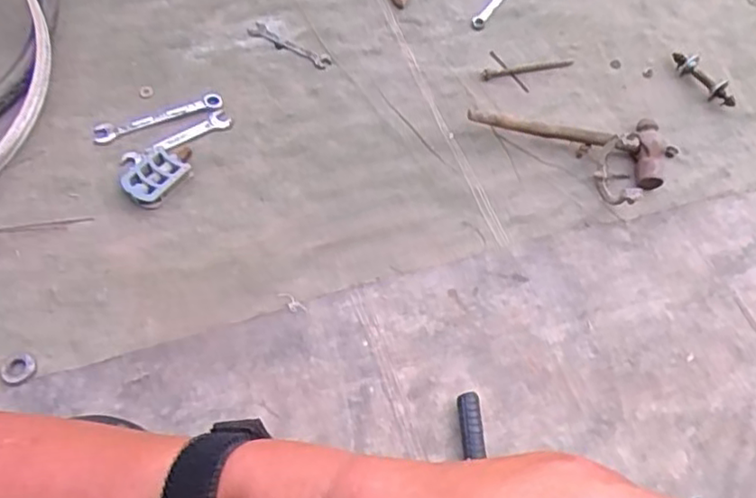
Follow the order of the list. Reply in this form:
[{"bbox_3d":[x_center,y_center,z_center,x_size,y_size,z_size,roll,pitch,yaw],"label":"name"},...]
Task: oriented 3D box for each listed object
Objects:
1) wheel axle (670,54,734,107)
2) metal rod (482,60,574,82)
[{"bbox_3d":[0.557,-0.290,1.111,0.042,0.033,0.132,-34,70,-21],"label":"wheel axle"},{"bbox_3d":[0.259,-0.312,1.127,0.166,0.013,0.016,-12,64,-11],"label":"metal rod"}]

